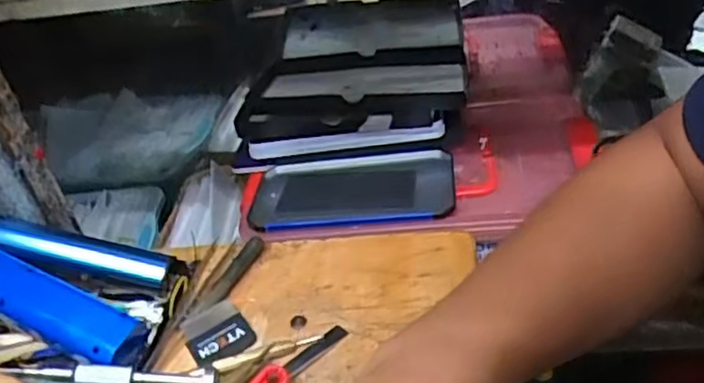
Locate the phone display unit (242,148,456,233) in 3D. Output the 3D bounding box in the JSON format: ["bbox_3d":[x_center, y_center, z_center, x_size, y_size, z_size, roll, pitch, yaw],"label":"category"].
[{"bbox_3d":[-0.001,0.001,0.579,0.176,0.016,0.093,-4,36,8],"label":"phone display unit"}]

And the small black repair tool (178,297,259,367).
[{"bbox_3d":[-0.087,0.090,0.428,0.039,0.007,0.047,-26,38,-21],"label":"small black repair tool"}]

